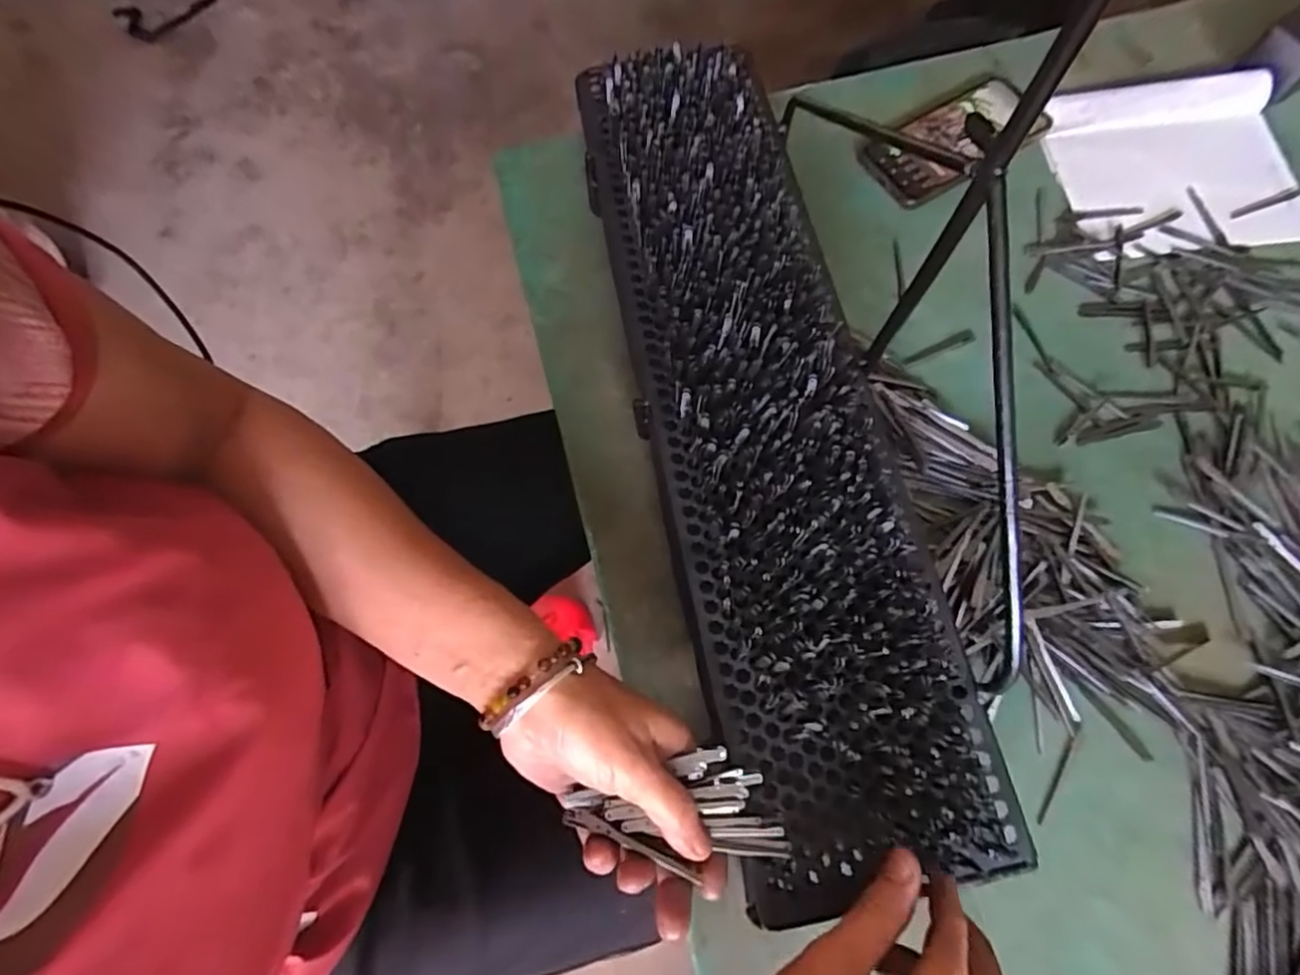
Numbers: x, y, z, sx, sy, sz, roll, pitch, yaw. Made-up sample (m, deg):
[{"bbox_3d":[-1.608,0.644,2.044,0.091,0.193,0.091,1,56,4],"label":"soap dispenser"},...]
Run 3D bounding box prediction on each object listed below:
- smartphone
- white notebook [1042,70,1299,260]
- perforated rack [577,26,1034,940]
[{"bbox_3d":[0.265,-0.302,0.549,0.154,0.012,0.072,-33,79,-8],"label":"smartphone"},{"bbox_3d":[0.453,-0.278,0.541,0.197,0.018,0.166,-6,70,-1],"label":"white notebook"},{"bbox_3d":[0.064,-0.059,0.424,0.144,0.080,0.573,-14,72,2],"label":"perforated rack"}]

